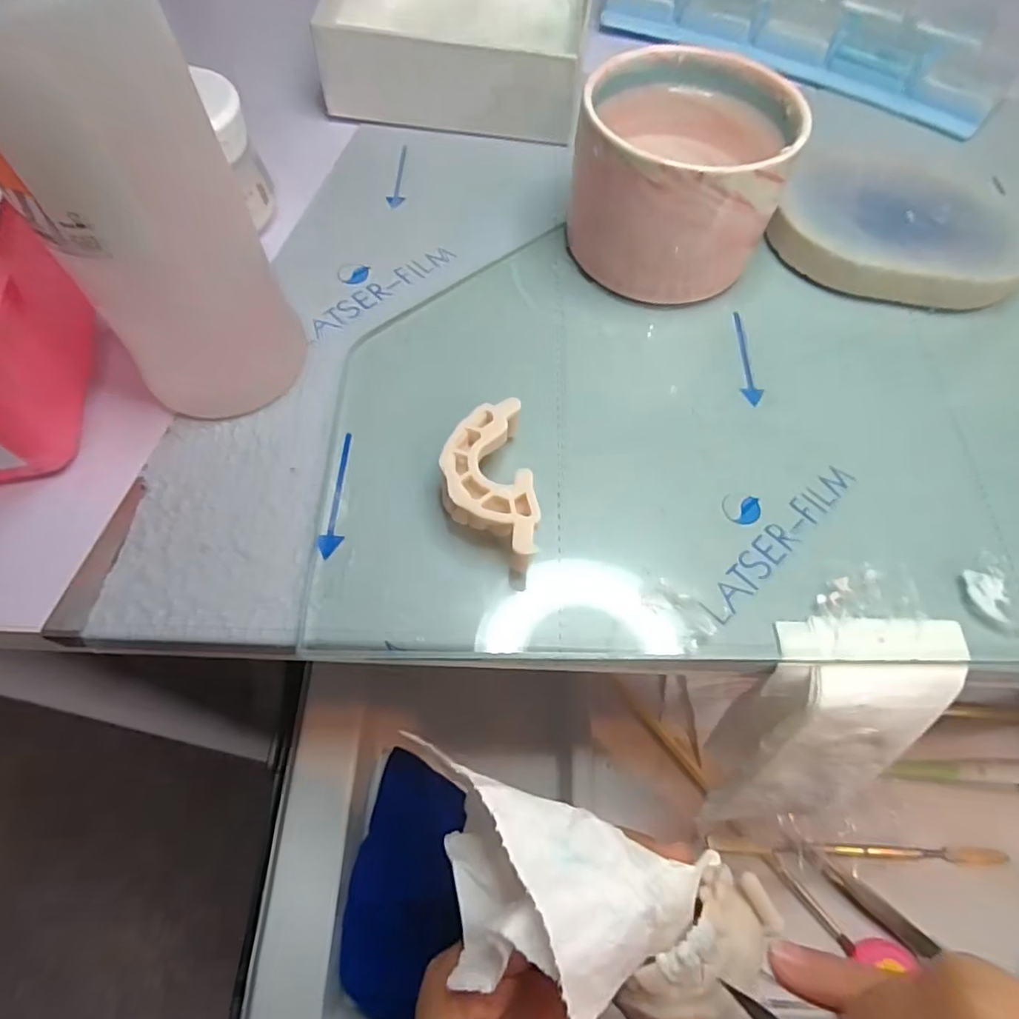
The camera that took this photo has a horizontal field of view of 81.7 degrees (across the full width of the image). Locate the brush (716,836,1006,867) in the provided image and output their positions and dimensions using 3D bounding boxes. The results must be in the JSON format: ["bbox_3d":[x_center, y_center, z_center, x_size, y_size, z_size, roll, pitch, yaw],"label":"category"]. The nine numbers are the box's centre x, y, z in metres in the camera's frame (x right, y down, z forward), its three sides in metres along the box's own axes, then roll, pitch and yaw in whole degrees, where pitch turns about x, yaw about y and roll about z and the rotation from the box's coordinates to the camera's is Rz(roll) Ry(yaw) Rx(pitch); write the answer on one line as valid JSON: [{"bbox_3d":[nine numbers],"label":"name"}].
[{"bbox_3d":[0.183,0.178,0.307,0.157,0.010,0.008,3,63,-1],"label":"brush"}]

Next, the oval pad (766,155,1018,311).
[{"bbox_3d":[0.173,-0.125,0.260,0.101,0.017,0.094,26,65,11],"label":"oval pad"}]

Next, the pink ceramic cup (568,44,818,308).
[{"bbox_3d":[0.065,-0.132,0.234,0.076,0.063,0.079,1,63,-2],"label":"pink ceramic cup"}]

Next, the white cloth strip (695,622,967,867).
[{"bbox_3d":[0.110,0.095,0.216,0.064,0.139,0.032,-16,41,-10],"label":"white cloth strip"}]

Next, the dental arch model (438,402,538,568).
[{"bbox_3d":[-0.007,-0.007,0.190,0.027,0.021,0.054,-6,64,-5],"label":"dental arch model"}]

